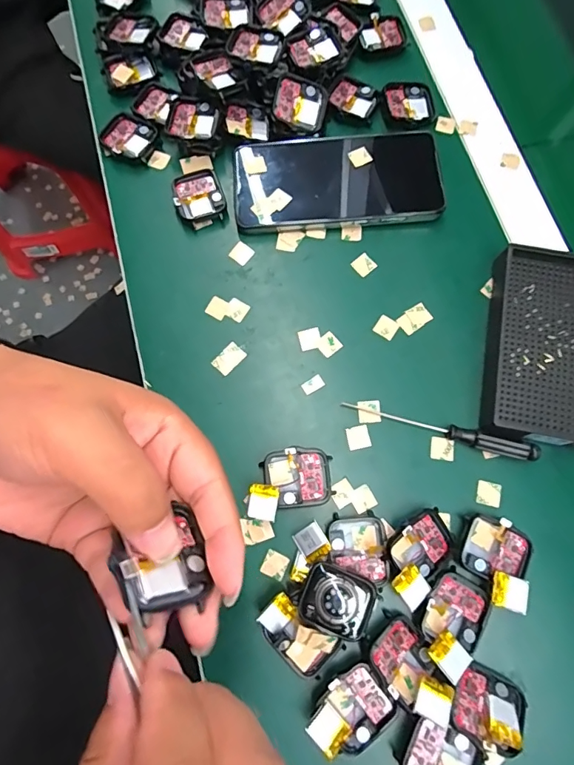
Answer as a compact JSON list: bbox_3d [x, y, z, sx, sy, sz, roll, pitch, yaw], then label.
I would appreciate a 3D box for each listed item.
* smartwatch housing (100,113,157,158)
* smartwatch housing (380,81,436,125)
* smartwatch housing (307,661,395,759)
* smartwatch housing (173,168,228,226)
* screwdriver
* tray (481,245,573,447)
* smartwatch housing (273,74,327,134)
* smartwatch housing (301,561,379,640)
[{"bbox_3d":[-0.132,-0.205,0.371,0.040,0.007,0.036,29,77,7],"label":"smartwatch housing"},{"bbox_3d":[0.103,-0.235,0.376,0.044,0.011,0.041,-8,75,-3],"label":"smartwatch housing"},{"bbox_3d":[0.037,0.193,0.261,0.047,0.019,0.038,-34,78,-9],"label":"smartwatch housing"},{"bbox_3d":[-0.070,-0.148,0.357,0.037,0.011,0.043,-16,76,-5],"label":"smartwatch housing"},{"bbox_3d":[0.104,0.032,0.304,0.131,0.015,0.011,16,75,3],"label":"screwdriver"},{"bbox_3d":[0.192,-0.025,0.315,0.090,0.026,0.139,11,75,2],"label":"tray"},{"bbox_3d":[0.011,-0.226,0.359,0.043,0.005,0.039,7,100,-18],"label":"smartwatch housing"},{"bbox_3d":[0.031,0.131,0.265,0.043,0.007,0.034,21,75,2],"label":"smartwatch housing"}]

